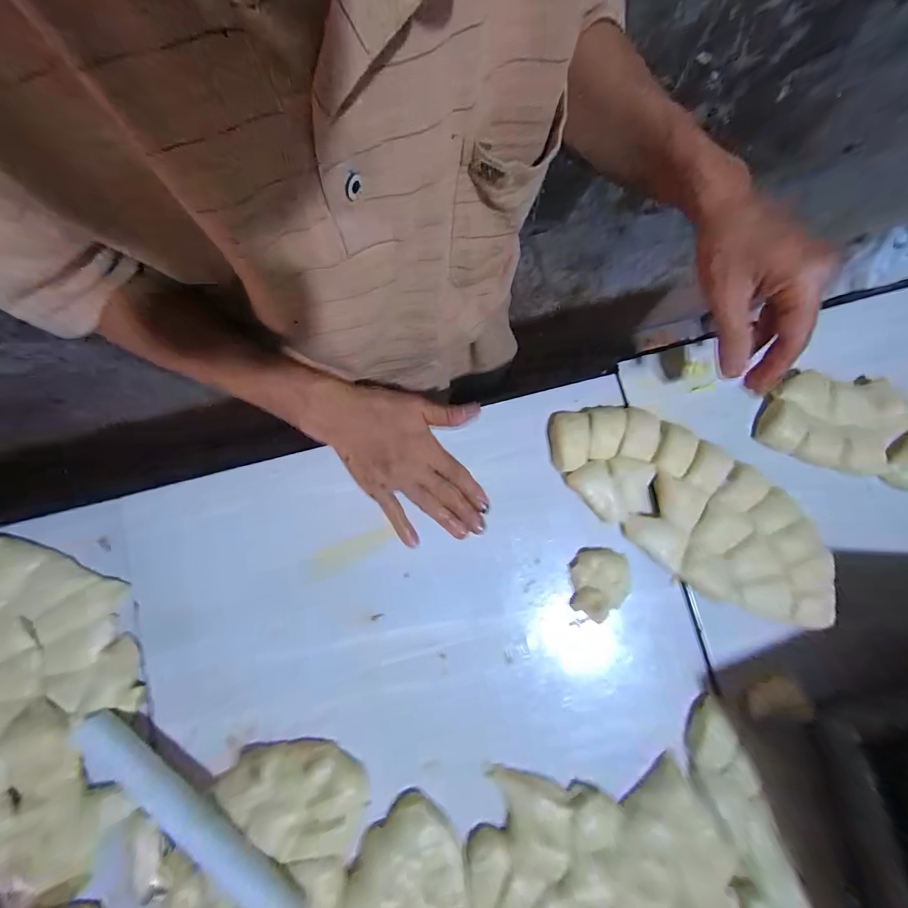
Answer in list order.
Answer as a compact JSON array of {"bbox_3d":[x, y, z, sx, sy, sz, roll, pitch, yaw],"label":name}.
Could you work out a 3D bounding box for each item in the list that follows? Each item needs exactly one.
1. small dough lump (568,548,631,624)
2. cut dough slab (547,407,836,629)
[{"bbox_3d":[0.132,0.117,0.344,0.049,0.019,0.060,1,80,-1],"label":"small dough lump"},{"bbox_3d":[0.216,0.049,0.355,0.280,0.031,0.110,36,81,5],"label":"cut dough slab"}]

